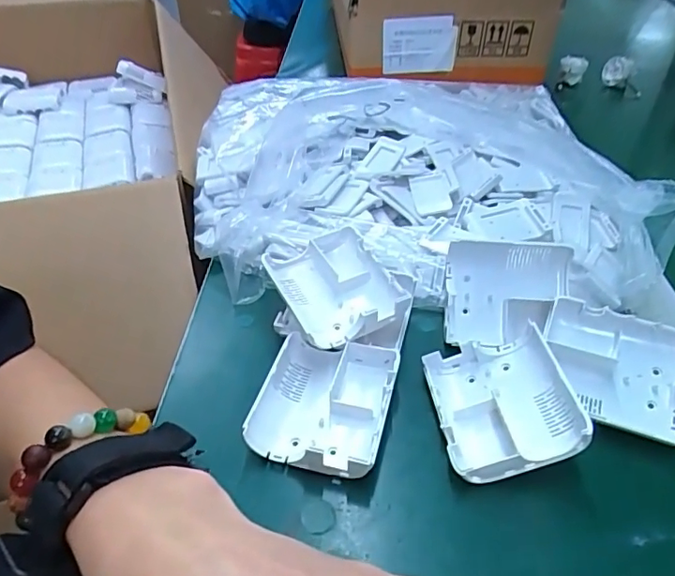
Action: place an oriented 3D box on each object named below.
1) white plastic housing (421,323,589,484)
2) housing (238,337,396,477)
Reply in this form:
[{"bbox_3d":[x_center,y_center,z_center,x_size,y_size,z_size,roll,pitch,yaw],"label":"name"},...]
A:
[{"bbox_3d":[0.087,0.059,0.289,0.067,0.029,0.079,-5,42,-1],"label":"white plastic housing"},{"bbox_3d":[-0.007,0.063,0.299,0.070,0.023,0.080,9,44,14],"label":"housing"}]

